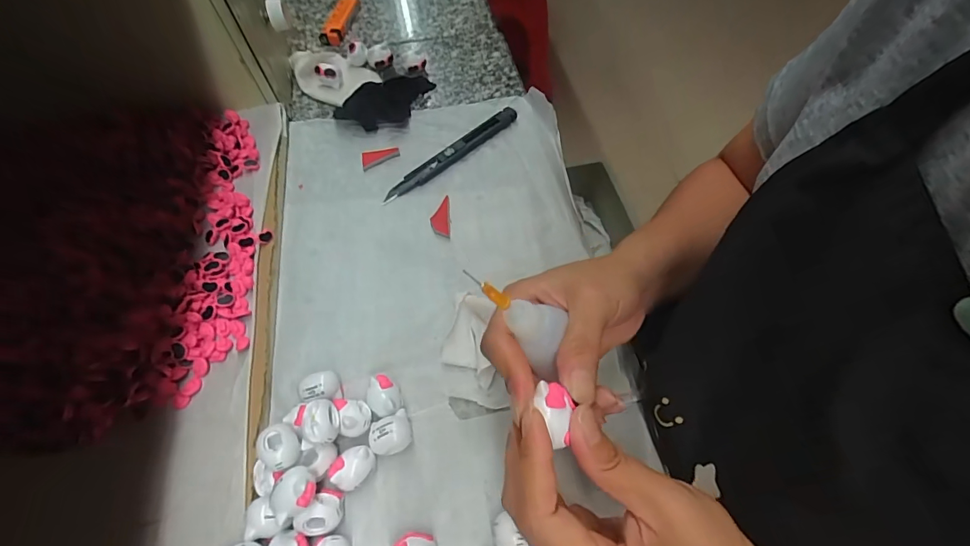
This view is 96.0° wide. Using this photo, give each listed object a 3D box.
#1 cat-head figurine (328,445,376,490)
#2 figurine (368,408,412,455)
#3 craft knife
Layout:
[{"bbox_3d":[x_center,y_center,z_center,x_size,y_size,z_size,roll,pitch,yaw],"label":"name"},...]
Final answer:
[{"bbox_3d":[-0.075,0.113,0.253,0.024,0.022,0.020,-18,62,-10],"label":"cat-head figurine"},{"bbox_3d":[-0.056,0.097,0.262,0.024,0.019,0.022,-18,62,-11],"label":"figurine"},{"bbox_3d":[-0.028,-0.105,0.382,0.146,0.009,0.015,-38,67,-20],"label":"craft knife"}]

